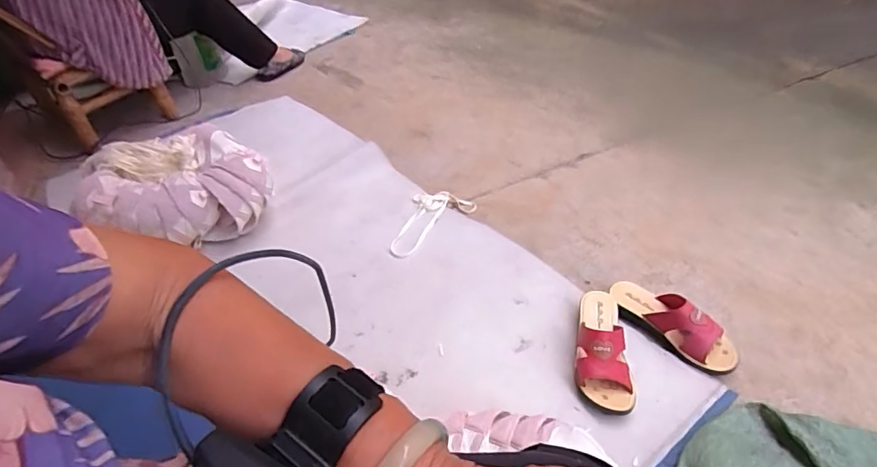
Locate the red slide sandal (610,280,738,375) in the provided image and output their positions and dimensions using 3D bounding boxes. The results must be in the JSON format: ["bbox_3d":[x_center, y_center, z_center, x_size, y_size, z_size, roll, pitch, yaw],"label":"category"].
[{"bbox_3d":[0.395,0.148,0.879,0.076,0.076,0.224,-34,48,-25],"label":"red slide sandal"}]

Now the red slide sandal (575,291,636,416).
[{"bbox_3d":[0.273,0.182,0.858,0.087,0.083,0.229,2,43,12],"label":"red slide sandal"}]

